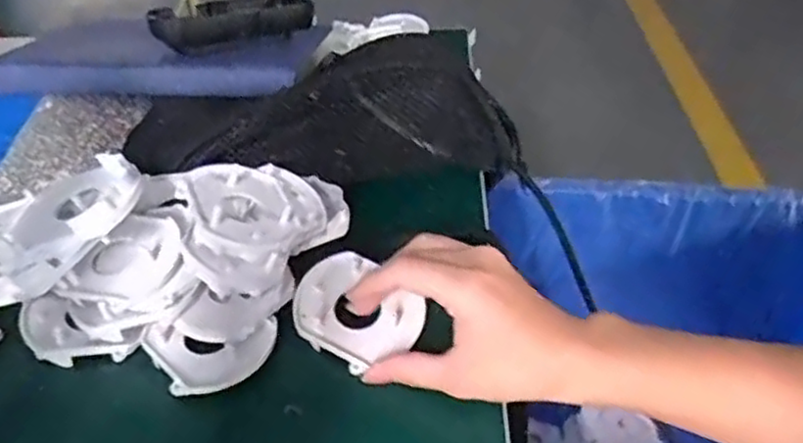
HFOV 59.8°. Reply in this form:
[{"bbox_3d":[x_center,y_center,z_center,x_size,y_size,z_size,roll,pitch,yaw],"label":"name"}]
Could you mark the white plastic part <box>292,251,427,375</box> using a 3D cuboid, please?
[{"bbox_3d":[-0.025,0.051,0.382,0.068,0.012,0.054,38,70,20],"label":"white plastic part"}]

